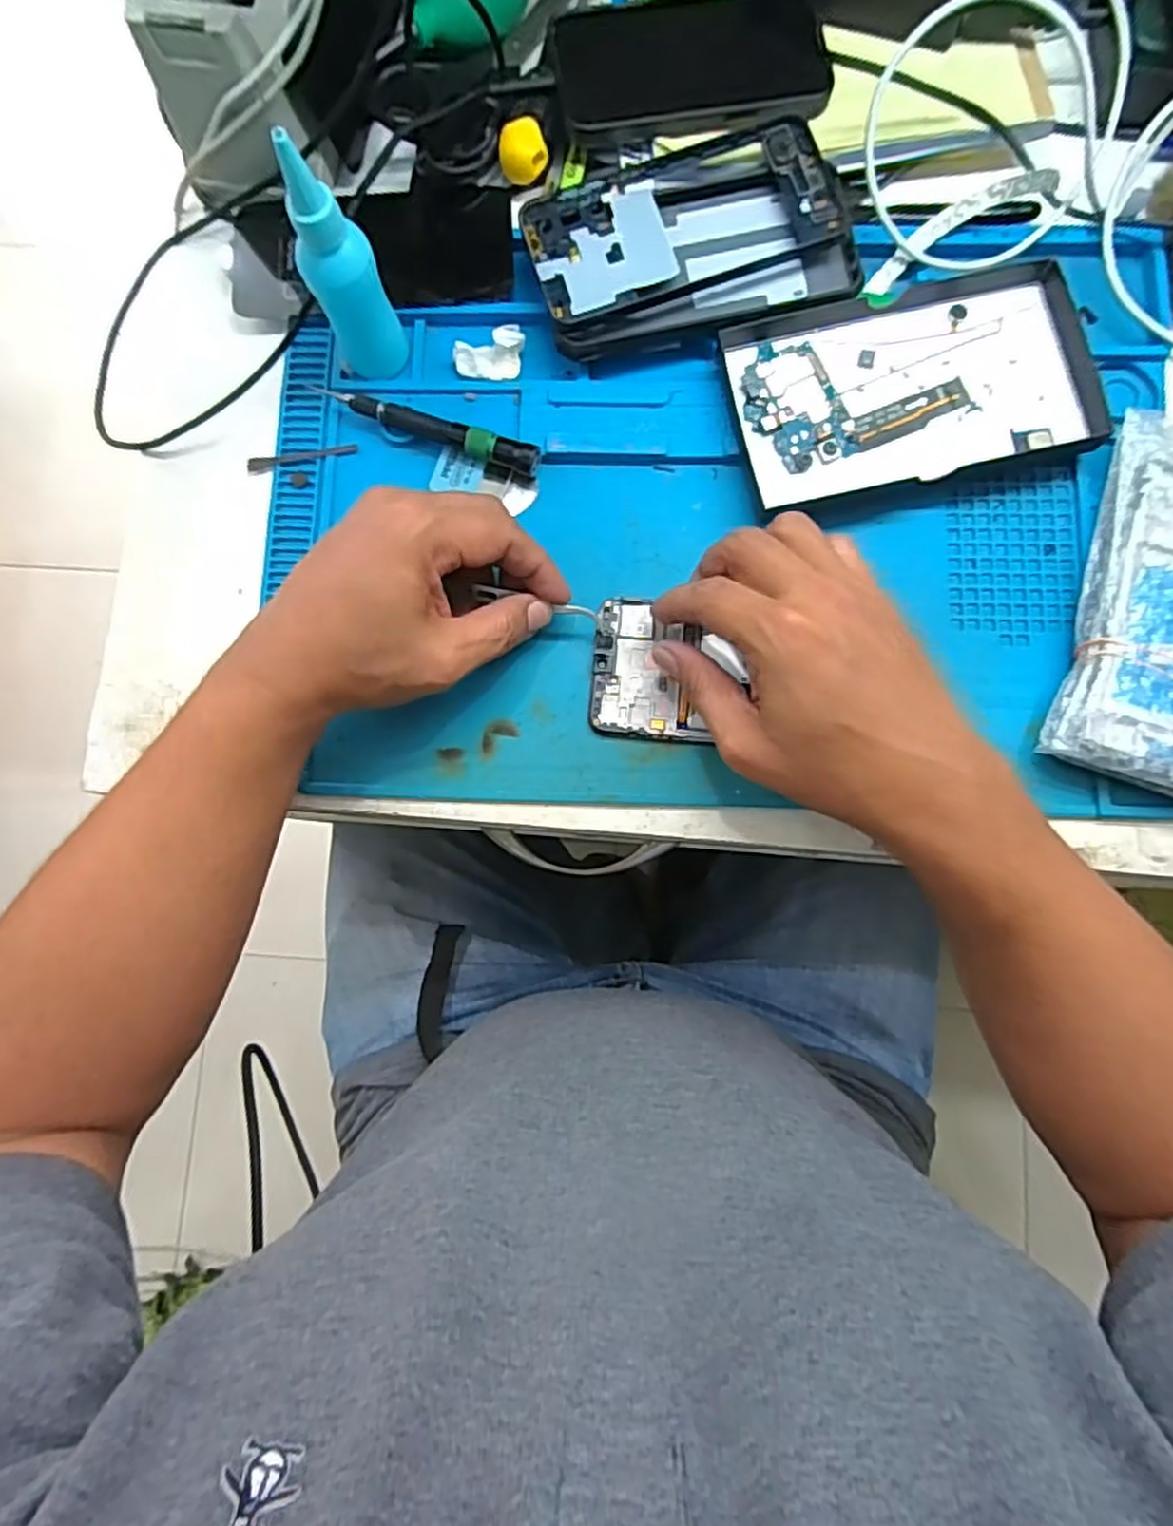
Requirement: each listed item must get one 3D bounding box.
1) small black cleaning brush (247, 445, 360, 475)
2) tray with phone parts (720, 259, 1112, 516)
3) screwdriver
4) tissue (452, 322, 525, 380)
[{"bbox_3d":[-0.157,-0.170,0.392,0.061,0.004,0.008,-10,82,1],"label":"small black cleaning brush"},{"bbox_3d":[0.167,-0.195,0.367,0.178,0.018,0.107,-12,82,1],"label":"tray with phone parts"},{"bbox_3d":[-0.088,-0.181,0.381,0.129,0.015,0.015,20,84,5],"label":"screwdriver"},{"bbox_3d":[-0.053,-0.224,0.389,0.039,0.015,0.021,-5,82,2],"label":"tissue"}]

